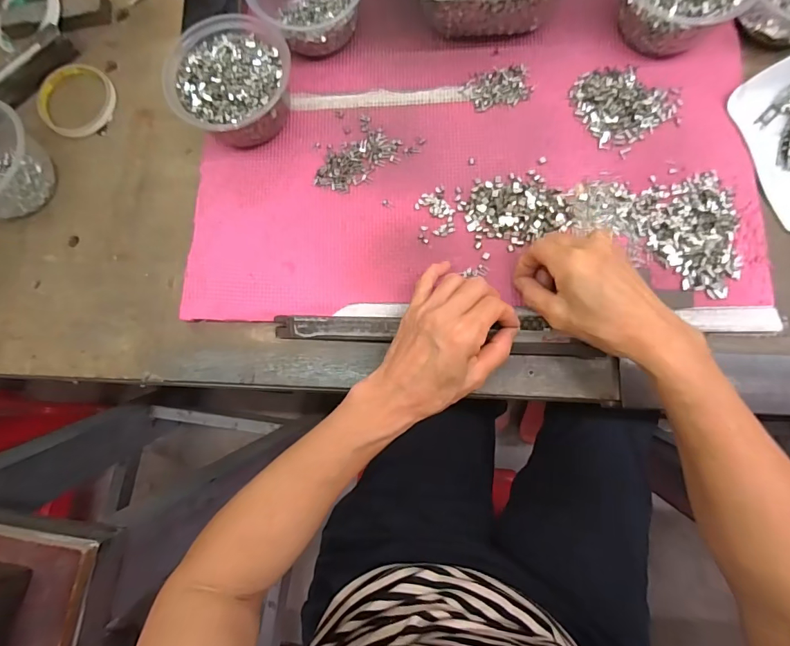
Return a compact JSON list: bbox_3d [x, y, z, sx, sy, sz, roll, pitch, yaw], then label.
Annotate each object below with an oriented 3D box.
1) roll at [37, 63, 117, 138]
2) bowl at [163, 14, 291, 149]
[{"bbox_3d":[-0.348,-0.244,0.474,0.085,0.013,0.083,-1,79,5],"label":"roll"},{"bbox_3d":[-0.151,-0.229,0.418,0.107,0.058,0.111,-1,79,5],"label":"bowl"}]

